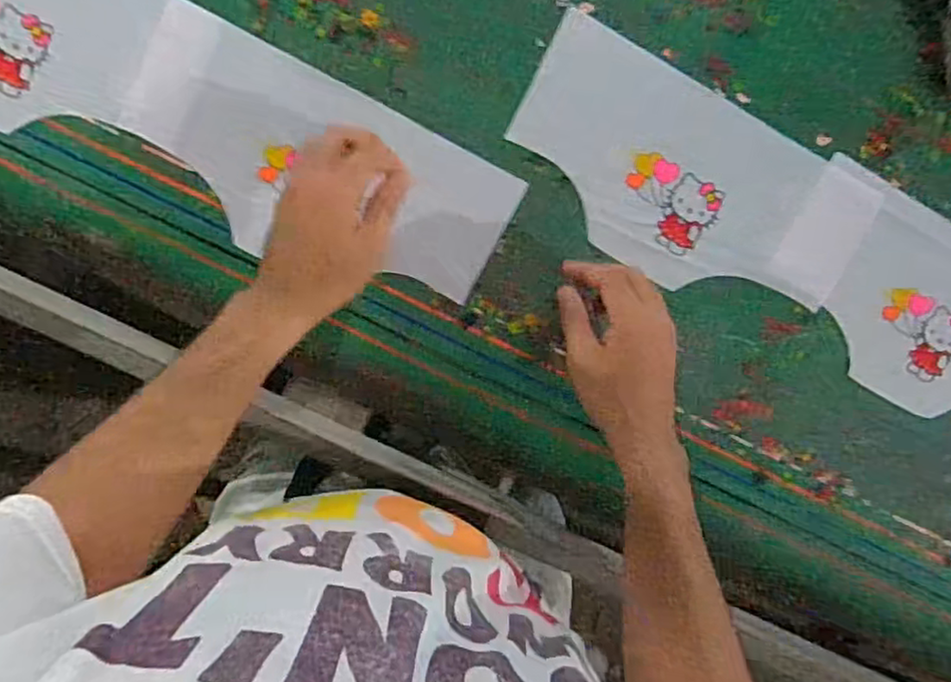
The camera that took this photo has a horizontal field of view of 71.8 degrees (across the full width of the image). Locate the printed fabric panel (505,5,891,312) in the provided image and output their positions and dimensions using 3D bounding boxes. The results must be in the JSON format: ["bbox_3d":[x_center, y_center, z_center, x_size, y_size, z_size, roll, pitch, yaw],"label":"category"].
[{"bbox_3d":[0.177,-0.129,0.545,0.299,0.010,0.151,27,97,-4],"label":"printed fabric panel"}]

